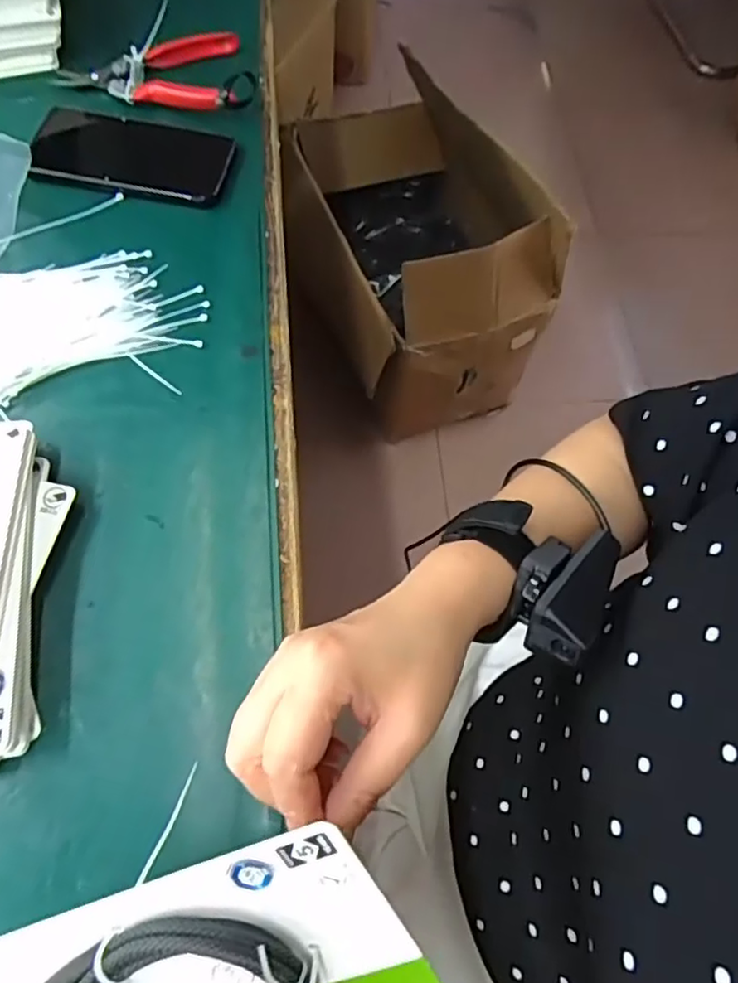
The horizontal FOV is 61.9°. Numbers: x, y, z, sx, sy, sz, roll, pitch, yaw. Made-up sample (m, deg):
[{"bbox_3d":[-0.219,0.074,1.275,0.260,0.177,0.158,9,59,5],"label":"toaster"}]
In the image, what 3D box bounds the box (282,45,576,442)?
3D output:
[{"bbox_3d":[0.065,-0.474,1.199,0.385,0.404,0.605,-17,68,-11],"label":"box"}]

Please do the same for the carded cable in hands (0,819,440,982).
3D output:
[{"bbox_3d":[-0.071,0.176,0.206,0.175,0.019,0.097,-24,110,9],"label":"carded cable in hands"}]

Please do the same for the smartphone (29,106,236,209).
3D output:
[{"bbox_3d":[-0.192,-0.272,0.499,0.155,0.010,0.078,9,66,2],"label":"smartphone"}]

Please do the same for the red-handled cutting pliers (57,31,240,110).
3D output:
[{"bbox_3d":[-0.189,-0.375,0.540,0.147,0.018,0.093,2,66,-1],"label":"red-handled cutting pliers"}]

